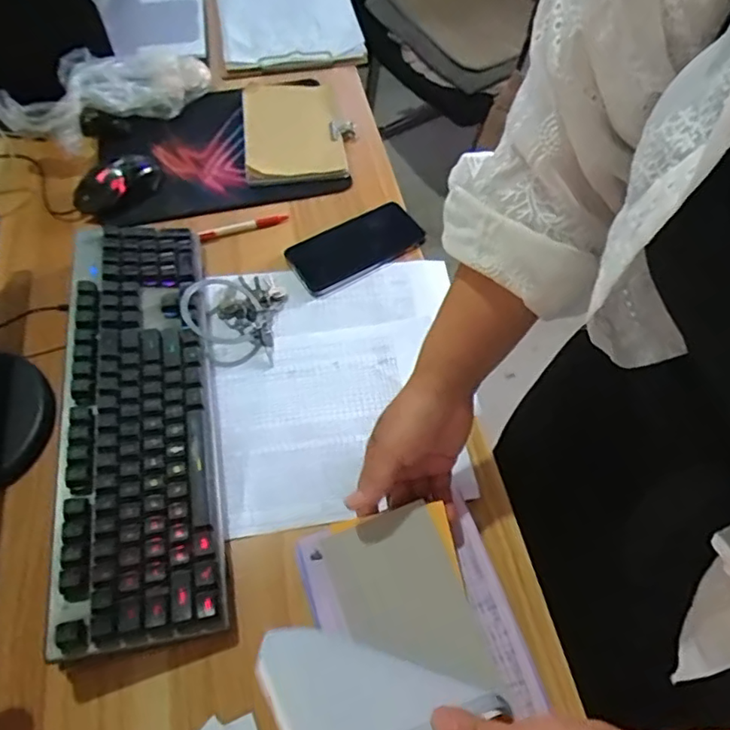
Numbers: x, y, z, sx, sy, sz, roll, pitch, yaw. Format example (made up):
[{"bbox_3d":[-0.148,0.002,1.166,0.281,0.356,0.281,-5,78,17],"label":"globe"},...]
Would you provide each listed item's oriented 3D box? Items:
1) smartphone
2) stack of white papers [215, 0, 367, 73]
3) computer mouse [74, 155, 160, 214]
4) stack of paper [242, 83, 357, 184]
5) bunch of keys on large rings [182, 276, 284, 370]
[{"bbox_3d":[-0.011,-0.140,0.686,0.157,0.014,0.077,-28,63,-17],"label":"smartphone"},{"bbox_3d":[-0.131,-0.582,0.947,0.214,0.019,0.309,-10,57,-5],"label":"stack of white papers"},{"bbox_3d":[-0.310,-0.227,0.724,0.111,0.037,0.059,-28,63,-17],"label":"computer mouse"},{"bbox_3d":[-0.092,-0.326,0.788,0.141,0.025,0.200,-6,58,-5],"label":"stack of paper"},{"bbox_3d":[-0.141,-0.059,0.623,0.097,0.039,0.122,7,58,3],"label":"bunch of keys on large rings"}]

